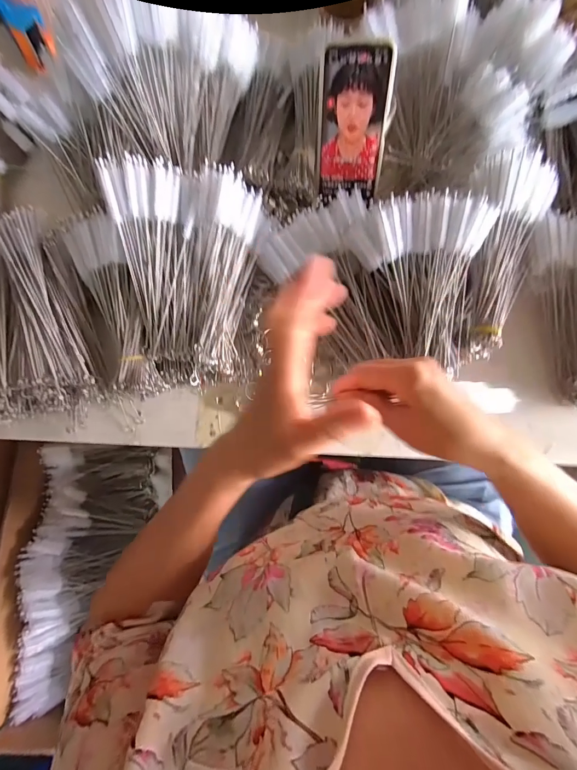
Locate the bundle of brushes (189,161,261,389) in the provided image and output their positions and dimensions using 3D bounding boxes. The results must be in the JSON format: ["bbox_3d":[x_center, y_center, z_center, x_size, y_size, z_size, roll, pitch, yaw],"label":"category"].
[{"bbox_3d":[-0.075,-0.121,0.401,0.067,0.060,0.233,6,95,0],"label":"bundle of brushes"}]

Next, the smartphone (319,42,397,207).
[{"bbox_3d":[0.077,-0.303,0.409,0.076,0.145,0.006,8,46,9],"label":"smartphone"}]

